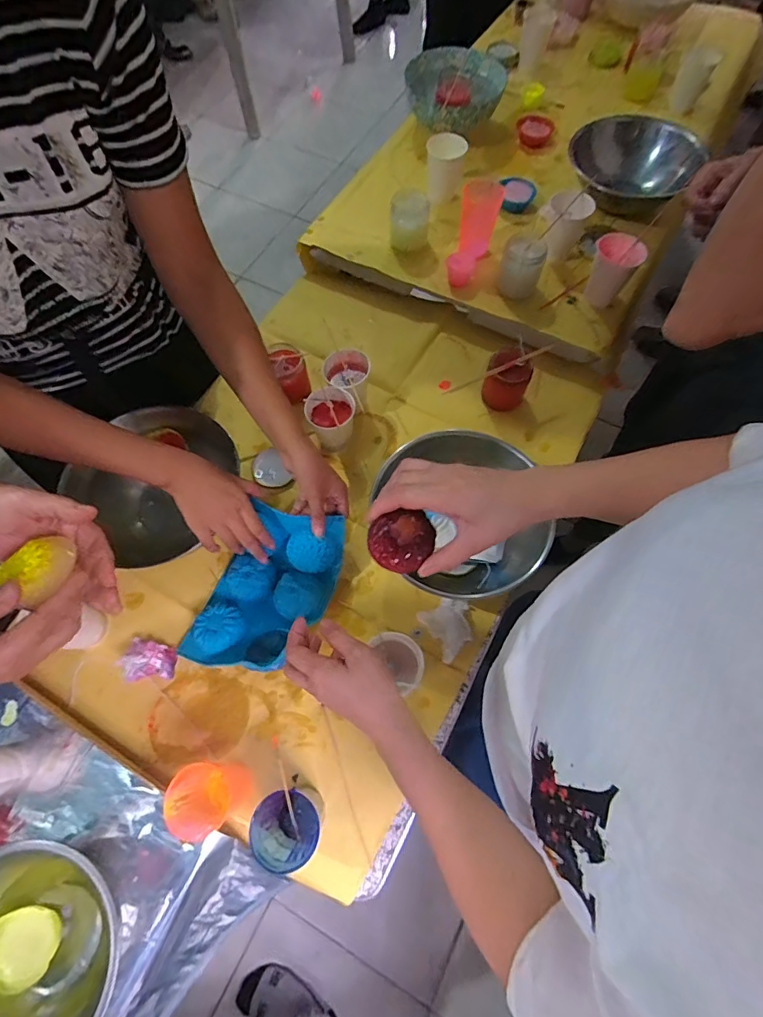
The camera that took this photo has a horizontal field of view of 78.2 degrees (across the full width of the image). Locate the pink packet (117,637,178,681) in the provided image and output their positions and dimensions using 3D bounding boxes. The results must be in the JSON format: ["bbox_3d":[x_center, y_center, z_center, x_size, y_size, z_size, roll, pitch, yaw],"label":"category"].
[{"bbox_3d":[-0.306,0.203,0.622,0.065,0.031,0.050,9,67,5],"label":"pink packet"}]

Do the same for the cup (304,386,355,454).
[{"bbox_3d":[-0.079,-0.140,0.756,0.077,0.088,0.073,0,67,1],"label":"cup"}]

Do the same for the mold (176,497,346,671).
[{"bbox_3d":[-0.156,0.114,0.650,0.149,0.087,0.244,27,70,12],"label":"mold"}]

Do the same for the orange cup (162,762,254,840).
[{"bbox_3d":[-0.200,0.337,0.545,0.070,0.103,0.066,0,67,1],"label":"orange cup"}]

